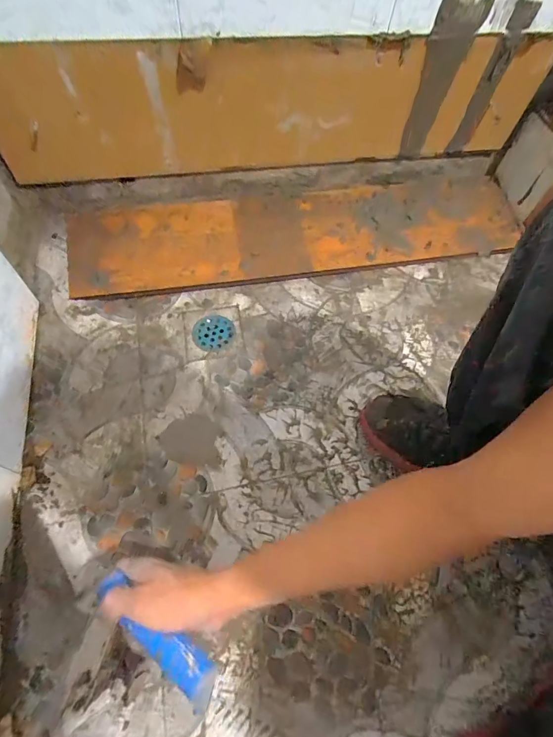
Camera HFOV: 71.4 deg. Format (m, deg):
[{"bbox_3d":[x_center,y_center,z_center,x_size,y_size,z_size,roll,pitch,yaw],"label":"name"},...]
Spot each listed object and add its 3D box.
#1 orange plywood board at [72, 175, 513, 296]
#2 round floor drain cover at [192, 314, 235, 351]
[{"bbox_3d":[0.051,-0.273,0.770,0.883,0.026,0.182,-8,81,-8],"label":"orange plywood board"},{"bbox_3d":[-0.114,-0.064,0.693,0.072,0.007,0.072,1,63,-3],"label":"round floor drain cover"}]

